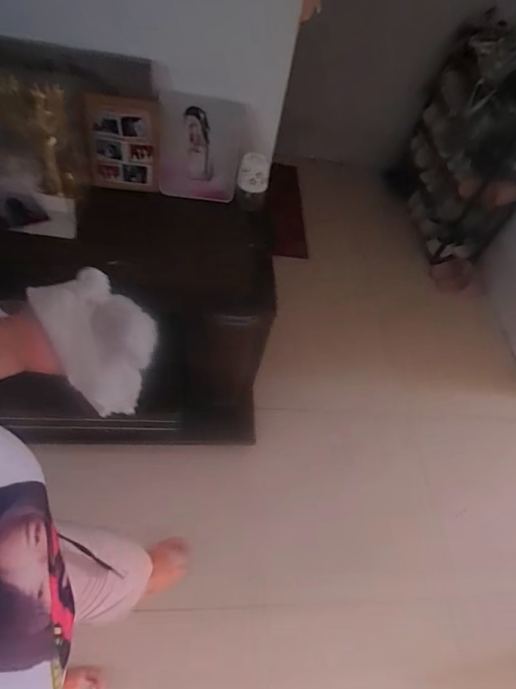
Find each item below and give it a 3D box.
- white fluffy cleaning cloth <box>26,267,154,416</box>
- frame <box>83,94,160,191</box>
[{"bbox_3d":[-0.188,0.002,0.526,0.049,0.182,0.133,-11,16,33],"label":"white fluffy cleaning cloth"},{"bbox_3d":[-0.333,-0.498,1.054,0.173,0.212,0.046,-5,56,-15],"label":"frame"}]

